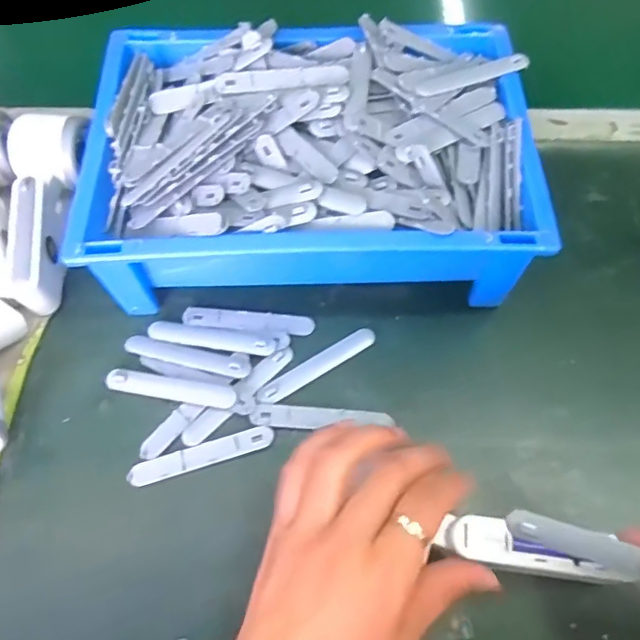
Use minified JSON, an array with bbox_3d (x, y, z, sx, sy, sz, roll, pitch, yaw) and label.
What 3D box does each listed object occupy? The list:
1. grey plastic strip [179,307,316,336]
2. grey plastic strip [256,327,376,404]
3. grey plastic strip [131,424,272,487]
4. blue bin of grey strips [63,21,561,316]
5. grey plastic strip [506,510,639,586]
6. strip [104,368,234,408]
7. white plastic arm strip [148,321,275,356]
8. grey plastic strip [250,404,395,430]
[{"bbox_3d":[-0.053,0.002,0.414,0.096,0.004,0.017,4,63,3],"label":"grey plastic strip"},{"bbox_3d":[-0.001,0.032,0.398,0.095,0.004,0.015,-30,69,-20],"label":"grey plastic strip"},{"bbox_3d":[-0.078,0.088,0.366,0.094,0.004,0.017,-15,64,-7],"label":"grey plastic strip"},{"bbox_3d":[-0.007,-0.109,0.418,0.302,0.099,0.220,1,63,1],"label":"blue bin of grey strips"},{"bbox_3d":[0.124,0.108,0.269,0.063,0.004,0.015,16,63,24],"label":"grey plastic strip"},{"bbox_3d":[-0.103,0.047,0.389,0.091,0.006,0.016,9,63,5],"label":"strip"},{"bbox_3d":[-0.079,0.012,0.406,0.094,0.007,0.016,10,63,6],"label":"white plastic arm strip"},{"bbox_3d":[0.000,0.065,0.375,0.092,0.005,0.015,4,63,3],"label":"grey plastic strip"}]

